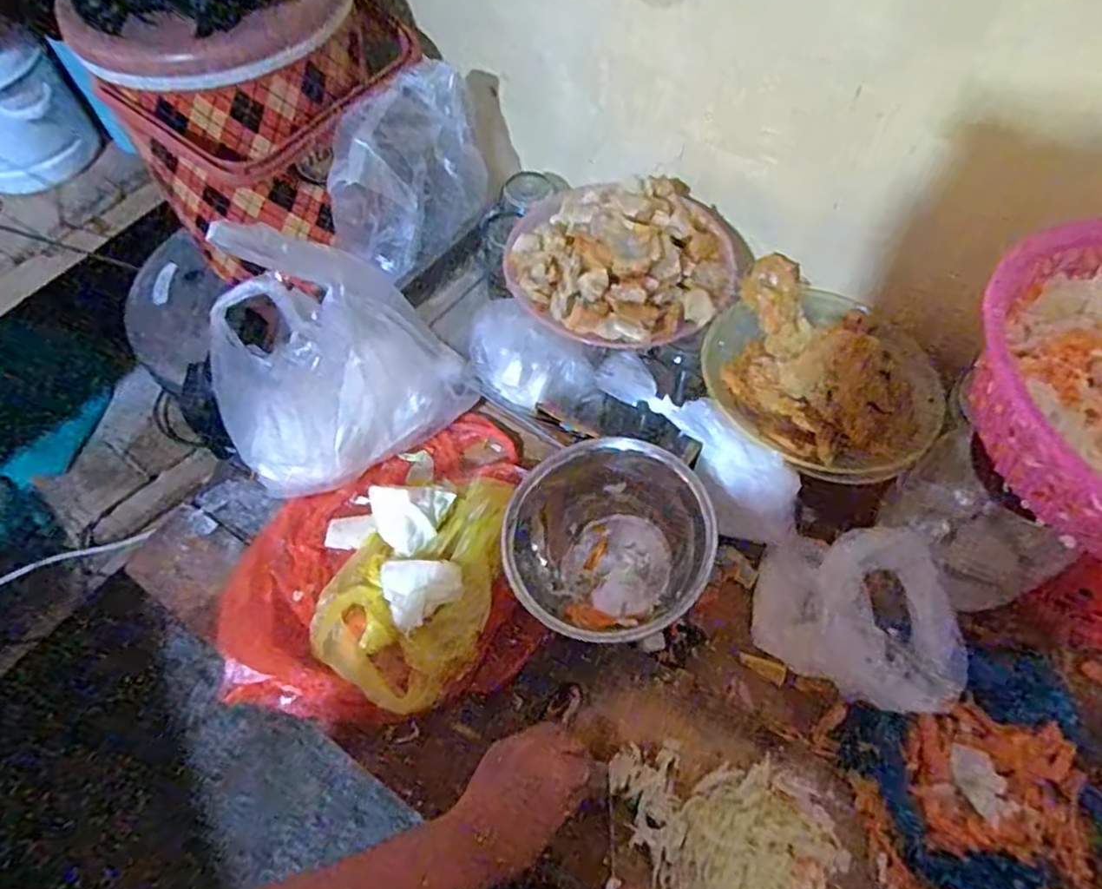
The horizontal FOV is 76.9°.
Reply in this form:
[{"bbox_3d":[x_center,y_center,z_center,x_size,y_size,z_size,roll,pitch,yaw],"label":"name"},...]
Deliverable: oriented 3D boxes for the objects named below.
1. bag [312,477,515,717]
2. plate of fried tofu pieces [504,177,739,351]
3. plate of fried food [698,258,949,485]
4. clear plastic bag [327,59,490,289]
[{"bbox_3d":[-0.119,0.117,0.614,0.144,0.038,0.212,15,61,8],"label":"bag"},{"bbox_3d":[0.068,-0.181,0.648,0.211,0.062,0.188,-3,60,-2],"label":"plate of fried tofu pieces"},{"bbox_3d":[0.253,-0.076,0.642,0.221,0.068,0.199,39,67,20],"label":"plate of fried food"},{"bbox_3d":[-0.151,-0.292,0.770,0.114,0.152,0.183,15,61,8],"label":"clear plastic bag"}]

